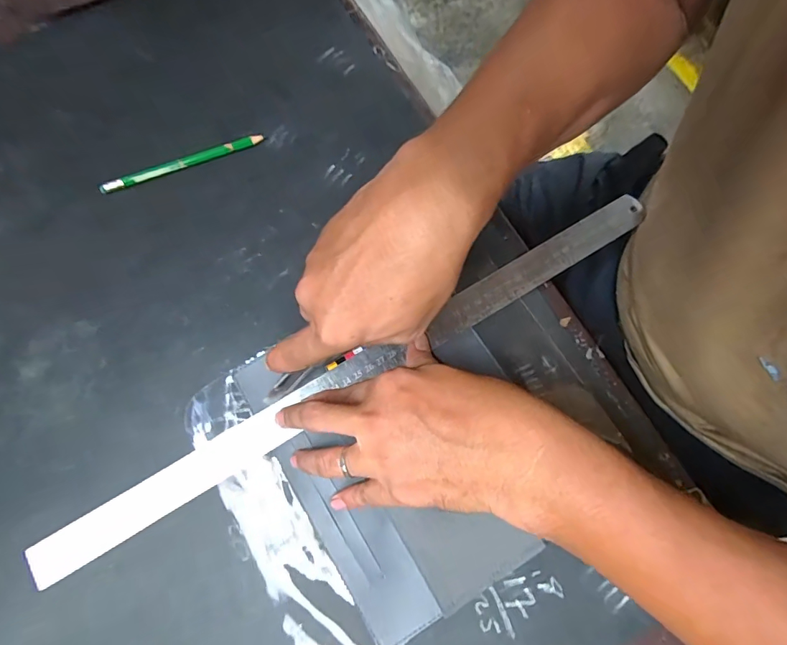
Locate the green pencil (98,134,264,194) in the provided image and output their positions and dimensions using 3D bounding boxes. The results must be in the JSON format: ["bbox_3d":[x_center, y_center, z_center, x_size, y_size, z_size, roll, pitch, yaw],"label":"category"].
[{"bbox_3d":[-0.178,-0.135,0.378,0.138,0.009,0.004,-22,37,-7],"label":"green pencil"}]

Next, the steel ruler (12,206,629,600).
[{"bbox_3d":[-0.015,0.033,0.341,0.519,0.006,0.029,-30,82,-9],"label":"steel ruler"}]

